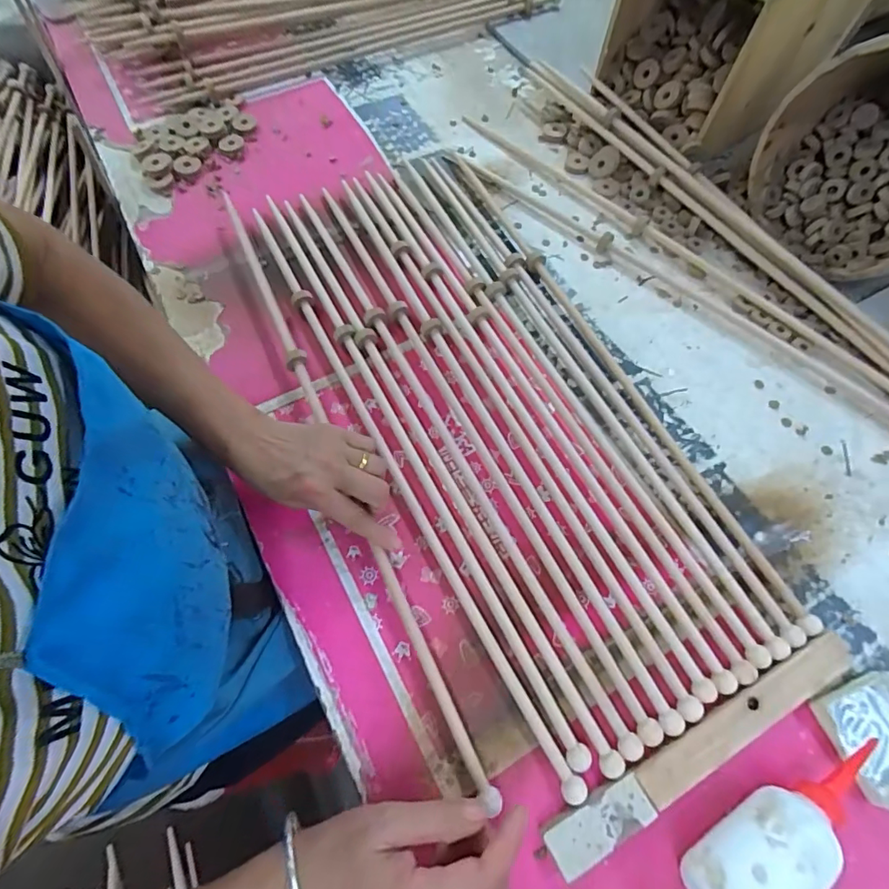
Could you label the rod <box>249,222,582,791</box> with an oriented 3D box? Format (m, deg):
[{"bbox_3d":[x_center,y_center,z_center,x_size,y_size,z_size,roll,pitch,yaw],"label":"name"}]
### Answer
[{"bbox_3d":[-0.065,-0.004,0.480,0.017,0.017,0.680,-27,68,-13],"label":"rod"}]

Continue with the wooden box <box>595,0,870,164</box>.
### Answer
[{"bbox_3d":[0.380,-0.562,0.630,0.261,0.184,0.210,-34,69,-15],"label":"wooden box"}]

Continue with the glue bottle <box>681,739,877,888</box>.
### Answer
[{"bbox_3d":[0.245,0.261,0.337,0.177,0.060,0.056,-34,70,-16],"label":"glue bottle"}]

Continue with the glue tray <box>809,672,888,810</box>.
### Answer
[{"bbox_3d":[0.349,0.232,0.378,0.075,0.013,0.080,-19,67,-10],"label":"glue tray"}]

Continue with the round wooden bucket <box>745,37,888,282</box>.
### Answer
[{"bbox_3d":[0.520,-0.333,0.537,0.201,0.222,0.224,-28,68,-14],"label":"round wooden bucket"}]

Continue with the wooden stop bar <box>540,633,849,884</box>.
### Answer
[{"bbox_3d":[0.204,0.233,0.368,0.286,0.016,0.033,-25,68,-13],"label":"wooden stop bar"}]

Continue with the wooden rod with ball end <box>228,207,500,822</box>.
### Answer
[{"bbox_3d":[-0.121,-0.017,0.476,0.019,0.027,0.690,-24,68,-12],"label":"wooden rod with ball end"}]

